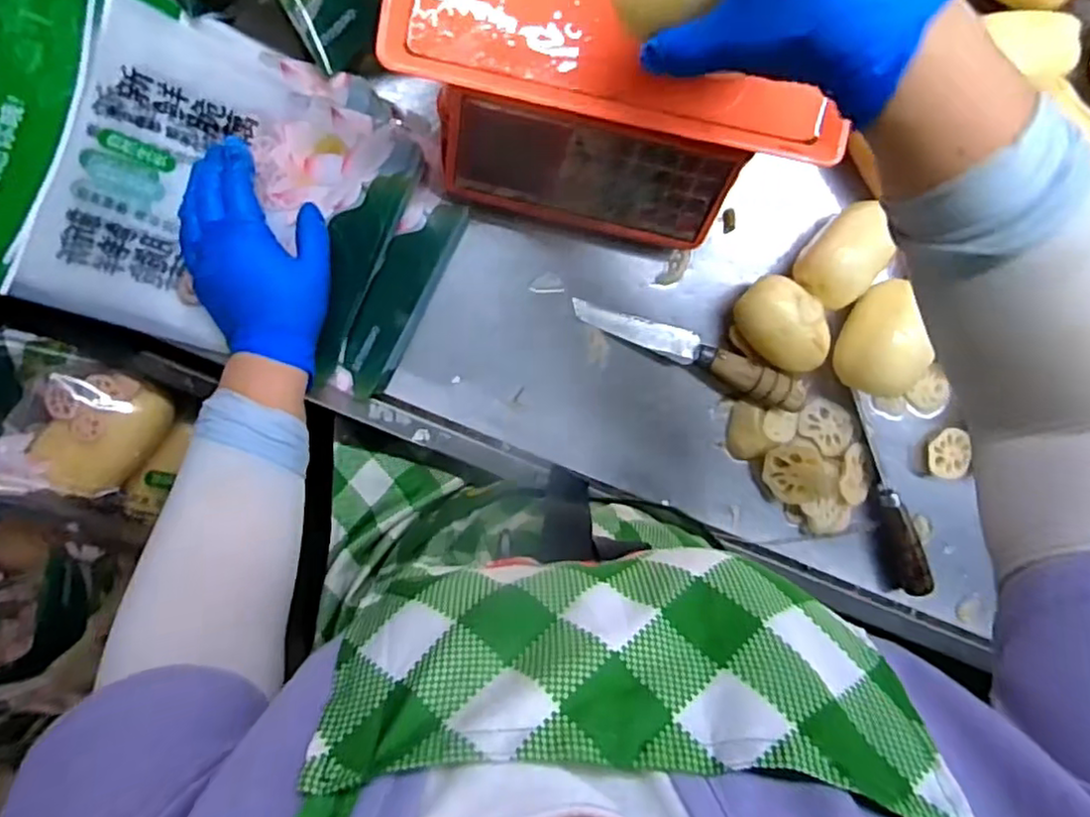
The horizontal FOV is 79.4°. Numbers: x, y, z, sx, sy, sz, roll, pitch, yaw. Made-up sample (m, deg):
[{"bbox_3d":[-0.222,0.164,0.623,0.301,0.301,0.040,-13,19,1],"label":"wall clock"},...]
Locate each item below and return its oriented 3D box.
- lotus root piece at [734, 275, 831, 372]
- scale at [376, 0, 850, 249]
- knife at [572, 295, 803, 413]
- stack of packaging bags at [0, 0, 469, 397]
[{"bbox_3d":[0.192,-0.068,0.535,0.078,0.048,0.058,35,93,-8],"label":"lotus root piece"},{"bbox_3d":[0.055,-0.277,0.442,0.294,0.107,0.291,8,97,-6],"label":"scale"},{"bbox_3d":[0.120,-0.047,0.541,0.195,0.032,0.028,24,95,-8],"label":"knife"},{"bbox_3d":[-0.262,-0.168,0.488,0.375,0.029,0.231,16,96,-7],"label":"stack of packaging bags"}]

